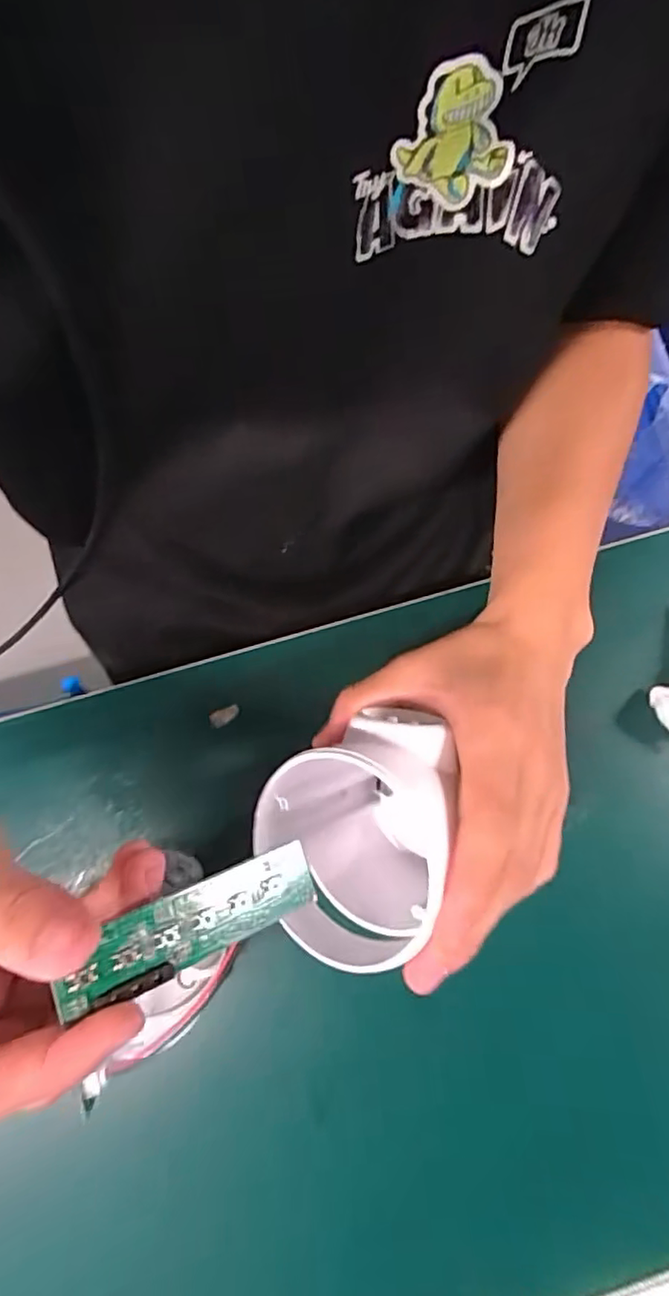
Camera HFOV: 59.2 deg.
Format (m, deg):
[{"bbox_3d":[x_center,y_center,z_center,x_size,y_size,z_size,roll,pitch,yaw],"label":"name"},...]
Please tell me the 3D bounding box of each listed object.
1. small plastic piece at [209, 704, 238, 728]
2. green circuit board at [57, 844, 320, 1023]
[{"bbox_3d":[-0.061,0.038,0.327,0.017,0.004,0.010,-18,78,-5],"label":"small plastic piece"},{"bbox_3d":[-0.042,0.084,0.180,0.079,0.004,0.021,-15,76,-34],"label":"green circuit board"}]

